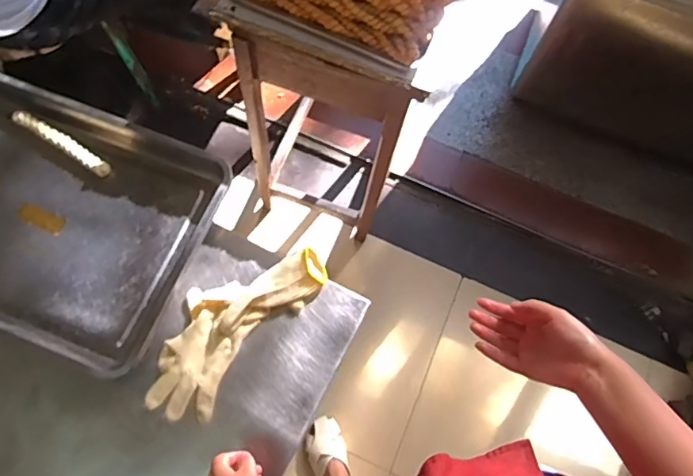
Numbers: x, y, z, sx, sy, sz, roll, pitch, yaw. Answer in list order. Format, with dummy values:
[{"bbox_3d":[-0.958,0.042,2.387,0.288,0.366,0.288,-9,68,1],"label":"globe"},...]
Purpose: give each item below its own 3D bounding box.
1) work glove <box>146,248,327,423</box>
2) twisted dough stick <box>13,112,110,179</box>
[{"bbox_3d":[-0.172,0.121,0.777,0.135,0.037,0.308,37,71,10],"label":"work glove"},{"bbox_3d":[-0.458,-0.154,0.831,0.181,0.028,0.025,31,70,7],"label":"twisted dough stick"}]

